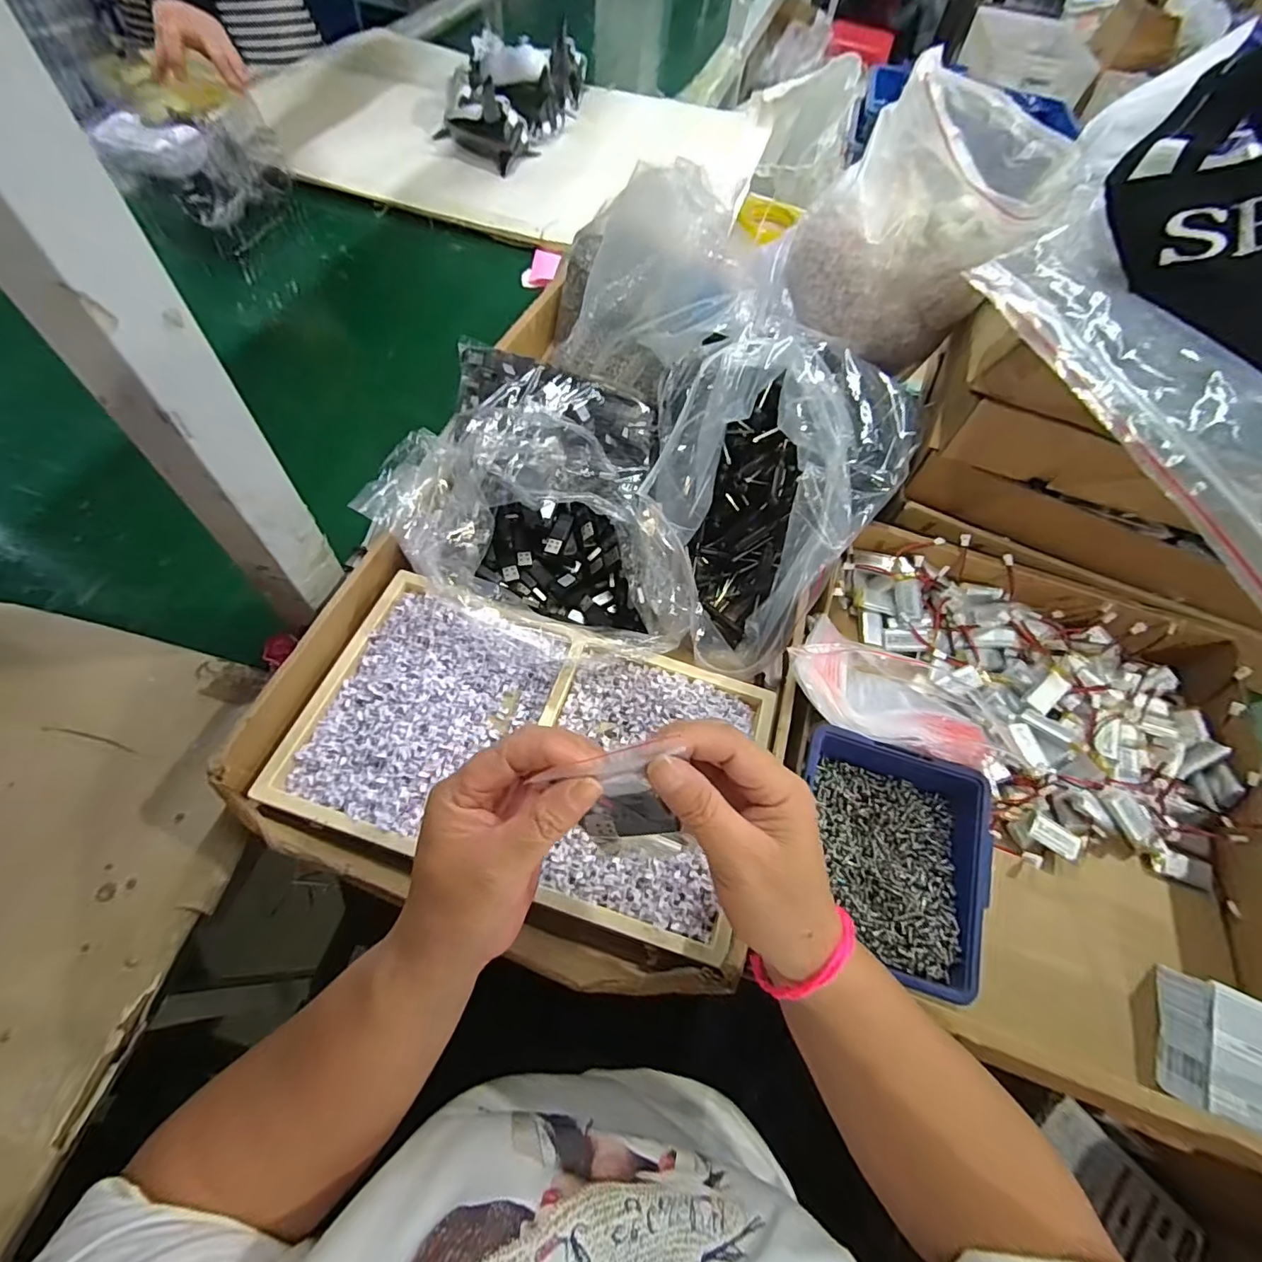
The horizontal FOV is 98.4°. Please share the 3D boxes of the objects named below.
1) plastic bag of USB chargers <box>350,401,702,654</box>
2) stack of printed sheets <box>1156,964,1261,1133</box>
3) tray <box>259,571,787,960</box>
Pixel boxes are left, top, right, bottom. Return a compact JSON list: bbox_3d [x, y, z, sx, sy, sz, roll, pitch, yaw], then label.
[{"bbox_3d":[-0.081,-0.074,0.438,0.276,0.115,0.131,10,61,0],"label":"plastic bag of USB chargers"},{"bbox_3d":[0.373,0.264,0.341,0.057,0.032,0.074,26,62,8],"label":"stack of printed sheets"},{"bbox_3d":[-0.069,0.080,0.395,0.316,0.032,0.192,18,61,4],"label":"tray"}]

